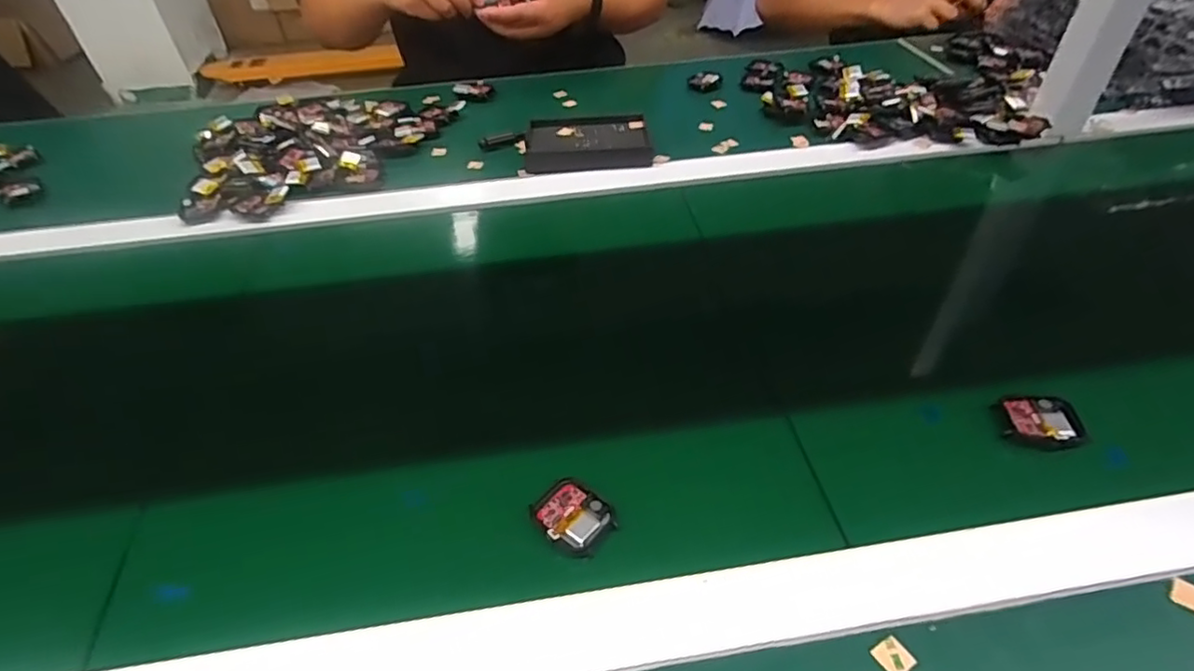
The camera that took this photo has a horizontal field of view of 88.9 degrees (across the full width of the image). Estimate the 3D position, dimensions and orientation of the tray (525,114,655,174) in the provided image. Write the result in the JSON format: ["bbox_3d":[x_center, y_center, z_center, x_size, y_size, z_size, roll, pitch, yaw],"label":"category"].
[{"bbox_3d":[-0.009,-0.217,0.684,0.134,0.026,0.088,-4,44,0],"label":"tray"}]

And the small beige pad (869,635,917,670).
[{"bbox_3d":[0.145,0.156,0.296,0.015,0.004,0.017,-28,47,-13],"label":"small beige pad"}]

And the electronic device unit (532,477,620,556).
[{"bbox_3d":[-0.014,0.103,0.350,0.045,0.008,0.038,29,53,29],"label":"electronic device unit"}]

